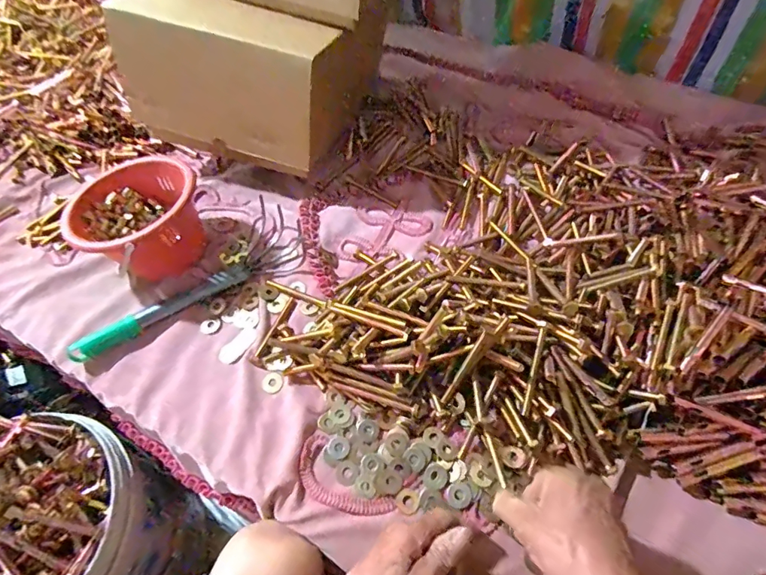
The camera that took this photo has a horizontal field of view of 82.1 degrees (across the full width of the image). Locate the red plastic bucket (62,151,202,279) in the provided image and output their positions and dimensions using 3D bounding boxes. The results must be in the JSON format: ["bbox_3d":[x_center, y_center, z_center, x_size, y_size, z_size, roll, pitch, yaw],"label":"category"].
[{"bbox_3d":[-0.339,-0.086,0.641,0.162,0.135,0.162,-2,55,3],"label":"red plastic bucket"}]

